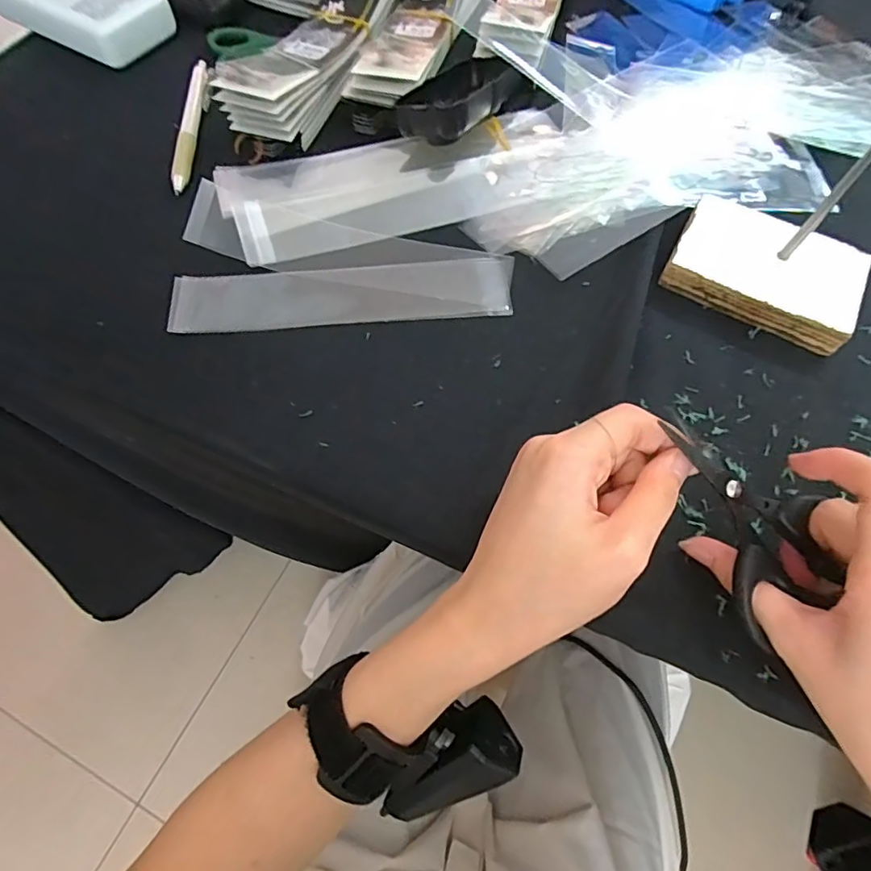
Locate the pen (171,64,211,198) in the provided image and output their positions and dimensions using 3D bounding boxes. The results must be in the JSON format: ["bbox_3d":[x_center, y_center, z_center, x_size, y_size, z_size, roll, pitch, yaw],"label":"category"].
[{"bbox_3d":[-0.171,-0.219,0.369,0.013,0.007,0.138,-3,65,-2],"label":"pen"}]

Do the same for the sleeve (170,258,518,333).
[{"bbox_3d":[-0.053,-0.082,0.309,0.193,0.007,0.042,-4,65,-3],"label":"sleeve"}]

